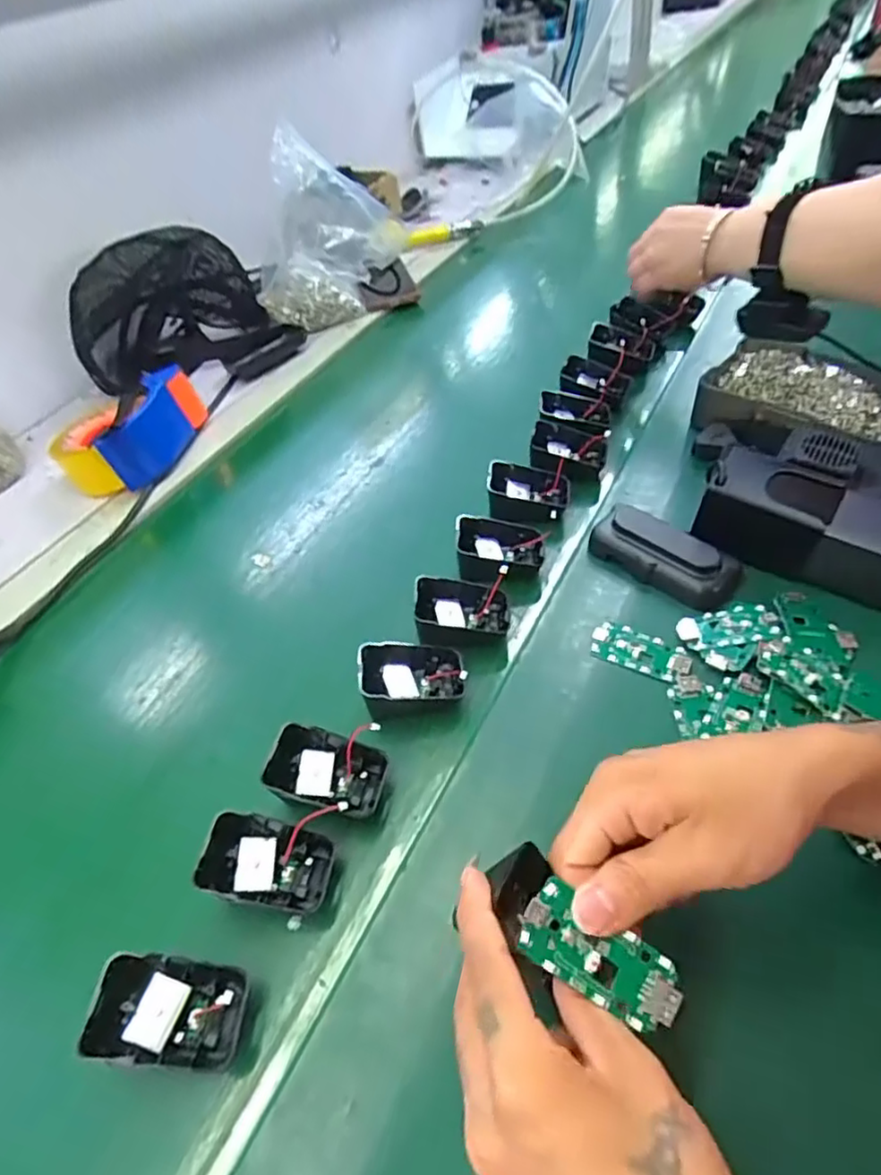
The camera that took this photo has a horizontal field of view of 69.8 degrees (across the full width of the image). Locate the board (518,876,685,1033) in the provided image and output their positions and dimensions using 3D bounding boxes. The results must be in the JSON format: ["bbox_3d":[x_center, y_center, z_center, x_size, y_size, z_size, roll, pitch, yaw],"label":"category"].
[{"bbox_3d":[0.064,0.148,0.254,0.063,0.004,0.030,30,72,15],"label":"board"}]

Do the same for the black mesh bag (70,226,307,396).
[{"bbox_3d":[-0.313,-0.351,0.795,0.248,0.155,0.179,-11,48,0],"label":"black mesh bag"}]

